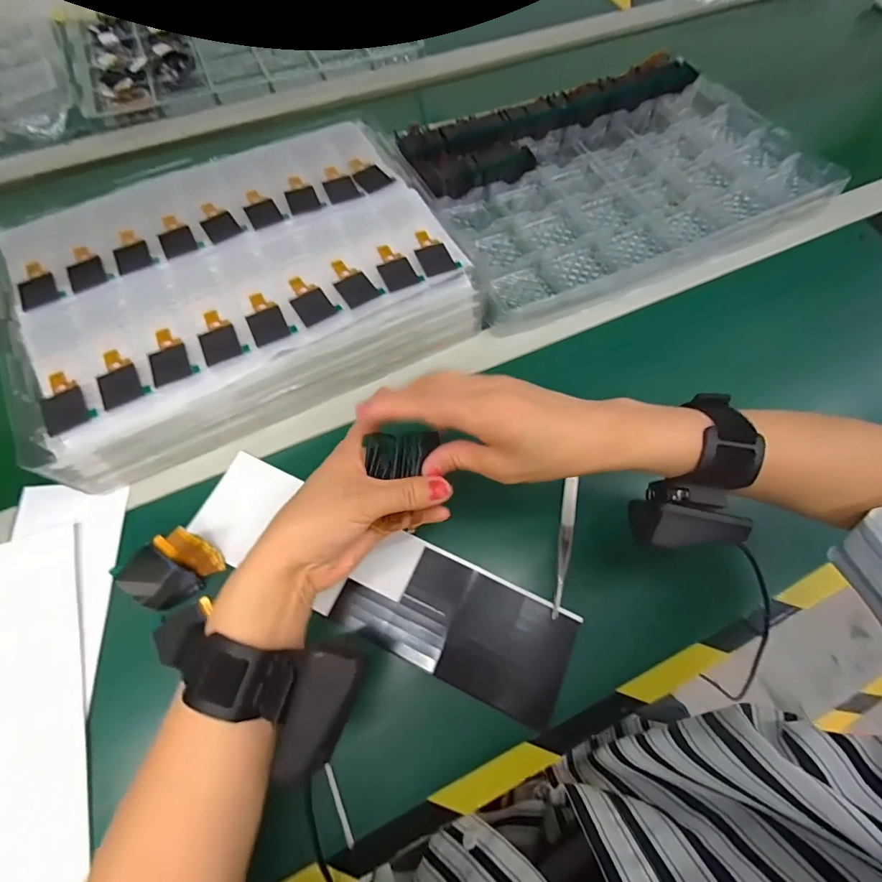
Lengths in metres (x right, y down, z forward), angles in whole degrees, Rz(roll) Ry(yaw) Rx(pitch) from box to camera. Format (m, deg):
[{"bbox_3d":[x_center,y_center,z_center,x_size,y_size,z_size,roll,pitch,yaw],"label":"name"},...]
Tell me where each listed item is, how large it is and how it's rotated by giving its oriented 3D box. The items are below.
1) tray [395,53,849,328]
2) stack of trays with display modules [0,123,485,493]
[{"bbox_3d":[0.193,-0.317,0.504,0.444,0.026,0.291,-23,69,-12],"label":"tray"},{"bbox_3d":[-0.182,-0.153,0.395,0.365,0.054,0.261,-25,69,-13],"label":"stack of trays with display modules"}]

